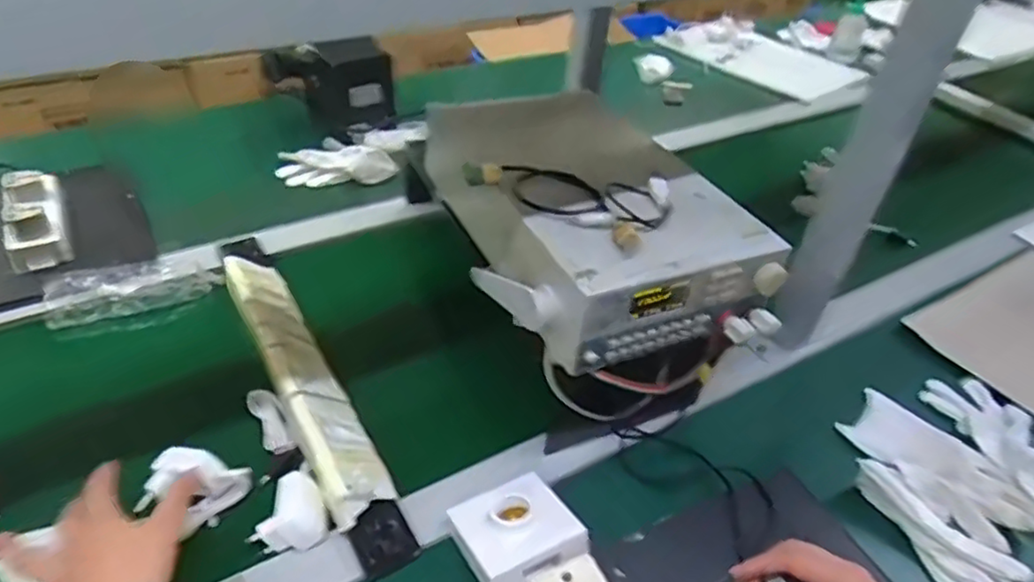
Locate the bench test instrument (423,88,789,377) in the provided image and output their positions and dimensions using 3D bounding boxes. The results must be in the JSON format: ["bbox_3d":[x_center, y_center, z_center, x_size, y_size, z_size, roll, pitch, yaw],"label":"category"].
[{"bbox_3d":[0.063,-0.083,0.659,0.235,0.100,0.372,-15,45,-22],"label":"bench test instrument"}]

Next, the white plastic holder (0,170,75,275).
[{"bbox_3d":[-0.590,-0.087,0.795,0.061,0.073,0.145,-20,47,-26],"label":"white plastic holder"}]

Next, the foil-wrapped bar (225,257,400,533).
[{"bbox_3d":[-0.220,0.080,0.662,0.061,0.054,0.363,-20,47,-26],"label":"foil-wrapped bar"}]

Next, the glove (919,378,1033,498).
[{"bbox_3d":[0.502,0.151,0.667,0.059,0.032,0.177,-6,42,-12],"label":"glove"}]

